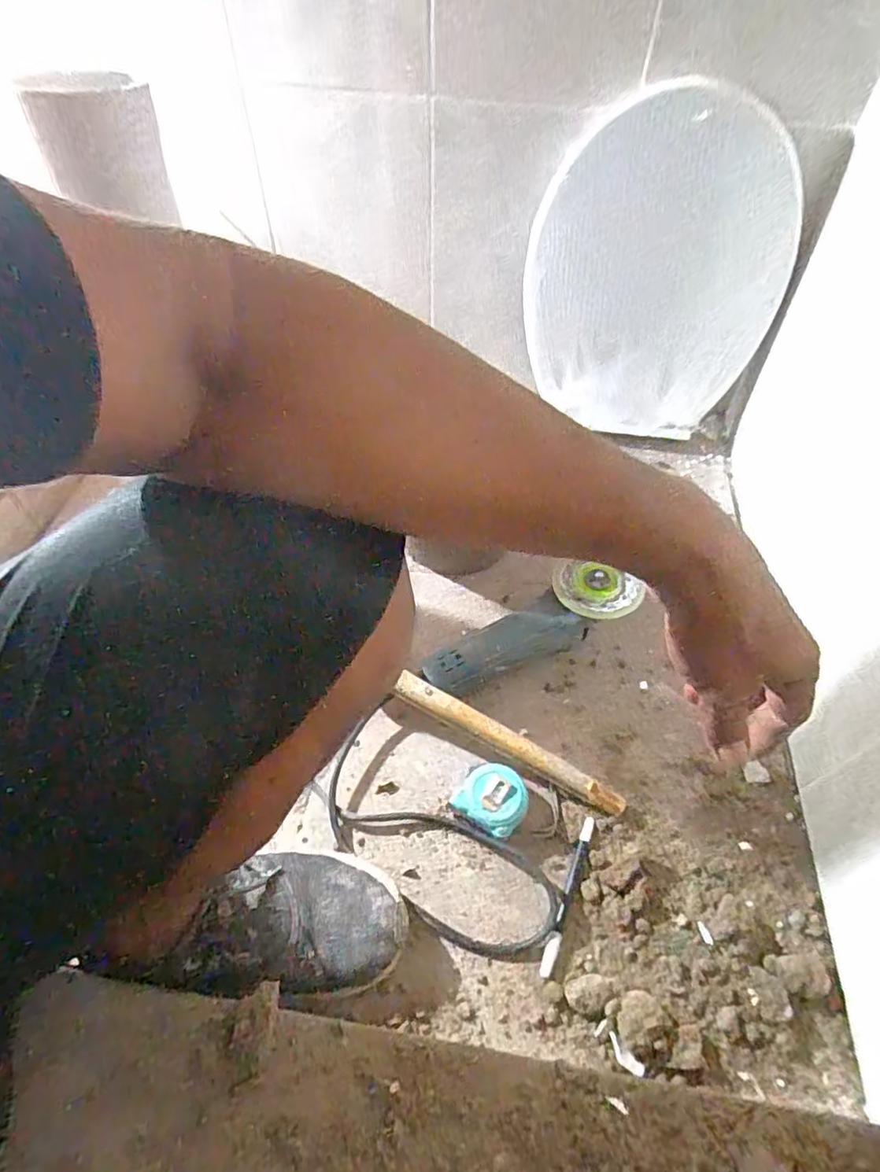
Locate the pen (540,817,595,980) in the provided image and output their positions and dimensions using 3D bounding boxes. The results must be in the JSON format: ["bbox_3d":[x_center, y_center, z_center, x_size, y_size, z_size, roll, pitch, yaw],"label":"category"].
[{"bbox_3d":[0.121,0.287,0.544,0.011,0.007,0.144,19,56,17],"label":"pen"}]

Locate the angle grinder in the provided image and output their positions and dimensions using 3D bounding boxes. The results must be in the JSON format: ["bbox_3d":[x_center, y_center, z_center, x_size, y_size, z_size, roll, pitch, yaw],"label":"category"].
[{"bbox_3d":[0.100,0.056,0.672,0.253,0.086,0.083,-19,54,-13],"label":"angle grinder"}]

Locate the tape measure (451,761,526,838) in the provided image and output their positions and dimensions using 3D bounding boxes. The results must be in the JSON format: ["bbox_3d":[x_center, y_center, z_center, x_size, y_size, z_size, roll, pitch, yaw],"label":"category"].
[{"bbox_3d":[0.055,0.216,0.588,0.065,0.030,0.062,28,57,19],"label":"tape measure"}]

